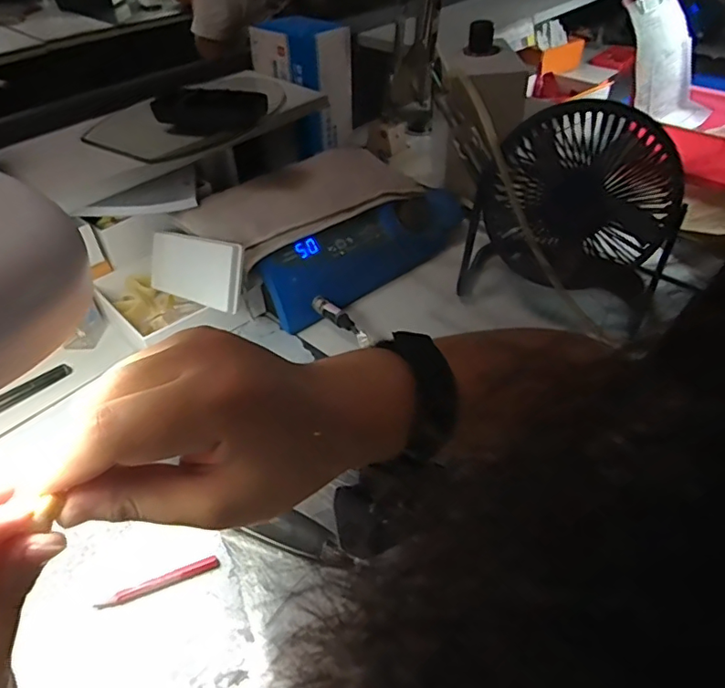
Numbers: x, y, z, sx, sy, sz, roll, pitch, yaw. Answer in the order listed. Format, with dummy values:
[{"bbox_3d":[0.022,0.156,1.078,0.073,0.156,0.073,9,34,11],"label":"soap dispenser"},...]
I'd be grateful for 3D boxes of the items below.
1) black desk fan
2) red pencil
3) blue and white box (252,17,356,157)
[{"bbox_3d":[0.208,-0.118,0.516,0.193,0.178,0.131,11,45,14],"label":"black desk fan"},{"bbox_3d":[-0.132,0.156,0.350,0.075,0.006,0.008,-18,46,-16],"label":"red pencil"},{"bbox_3d":[-0.078,-0.351,0.723,0.088,0.148,0.101,-34,52,-29],"label":"blue and white box"}]

